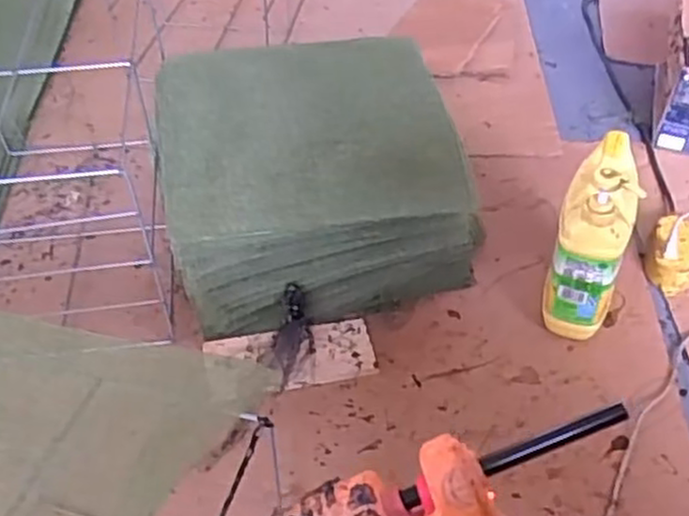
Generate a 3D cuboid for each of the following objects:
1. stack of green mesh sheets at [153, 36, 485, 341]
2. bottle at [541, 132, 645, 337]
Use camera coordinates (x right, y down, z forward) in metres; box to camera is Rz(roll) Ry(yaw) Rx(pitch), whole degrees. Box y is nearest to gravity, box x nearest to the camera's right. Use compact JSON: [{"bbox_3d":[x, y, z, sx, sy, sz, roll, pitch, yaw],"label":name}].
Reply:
[{"bbox_3d":[-0.033,-0.097,0.939,0.359,0.221,0.299,-8,46,-7],"label":"stack of green mesh sheets"},{"bbox_3d":[0.283,-0.024,0.852,0.072,0.243,0.134,14,48,14],"label":"bottle"}]

